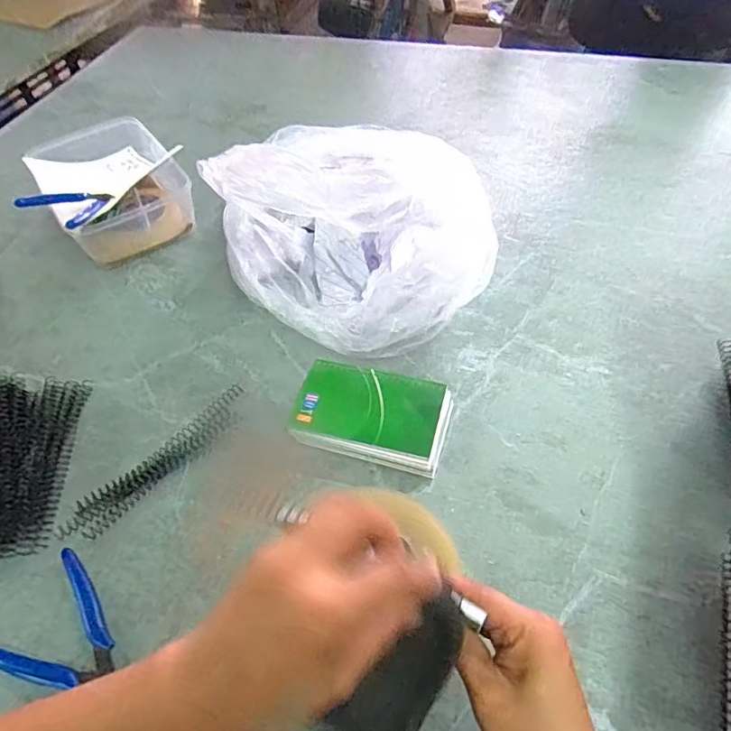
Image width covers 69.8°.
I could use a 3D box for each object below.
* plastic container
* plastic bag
[{"bbox_3d":[-0.328,-0.236,0.700,0.162,0.081,0.226,-31,56,-18],"label":"plastic container"},{"bbox_3d":[-0.019,-0.135,0.531,0.280,0.162,0.169,36,63,26],"label":"plastic bag"}]

